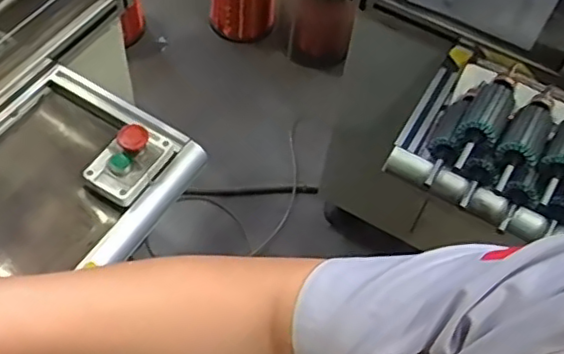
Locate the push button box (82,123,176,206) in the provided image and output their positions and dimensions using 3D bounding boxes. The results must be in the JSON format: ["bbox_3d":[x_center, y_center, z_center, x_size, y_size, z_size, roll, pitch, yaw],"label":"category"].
[{"bbox_3d":[-0.189,-0.023,0.803,0.072,0.061,0.113,34,60,17],"label":"push button box"}]

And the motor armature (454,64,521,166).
[{"bbox_3d":[0.286,-0.093,0.869,0.046,0.042,0.187,29,59,14],"label":"motor armature"}]

